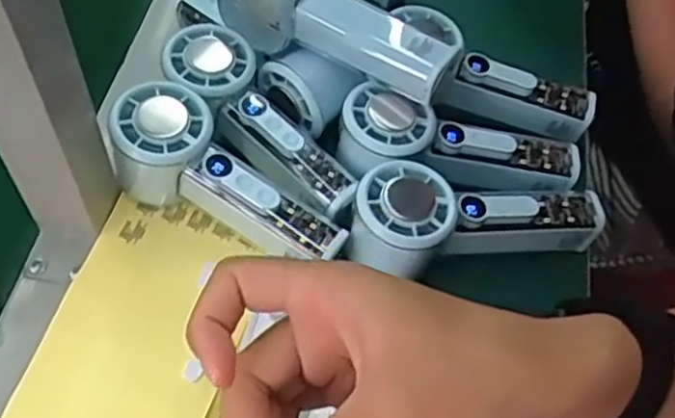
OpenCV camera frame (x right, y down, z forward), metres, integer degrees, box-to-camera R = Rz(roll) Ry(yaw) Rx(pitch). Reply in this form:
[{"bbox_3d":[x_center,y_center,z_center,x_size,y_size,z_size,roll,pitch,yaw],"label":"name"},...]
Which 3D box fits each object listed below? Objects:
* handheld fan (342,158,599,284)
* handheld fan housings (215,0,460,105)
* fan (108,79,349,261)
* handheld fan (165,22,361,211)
[{"bbox_3d":[0.084,0.011,0.433,0.158,0.048,0.059,3,57,-18],"label":"handheld fan"},{"bbox_3d":[0.002,-0.121,0.452,0.148,0.056,0.063,22,59,10],"label":"handheld fan housings"},{"bbox_3d":[-0.066,-0.013,0.431,0.152,0.056,0.058,32,60,0],"label":"fan"},{"bbox_3d":[-0.050,-0.054,0.452,0.053,0.042,0.154,-39,82,-24],"label":"handheld fan"}]

